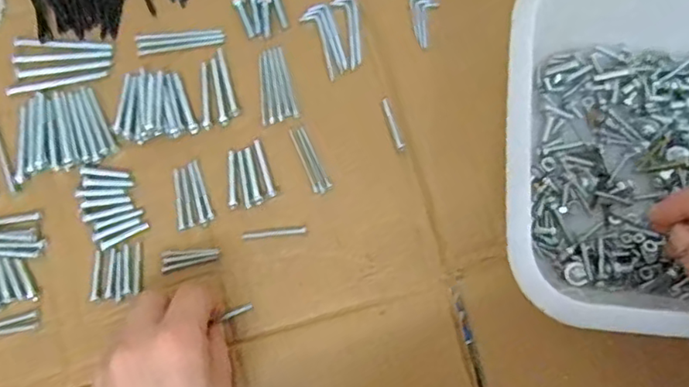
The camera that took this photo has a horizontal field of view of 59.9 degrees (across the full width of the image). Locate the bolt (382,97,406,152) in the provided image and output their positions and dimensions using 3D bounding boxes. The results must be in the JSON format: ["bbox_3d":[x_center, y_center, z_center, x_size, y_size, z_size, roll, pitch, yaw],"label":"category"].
[{"bbox_3d":[0.033,-0.047,0.403,0.006,0.005,0.039,-17,80,-2],"label":"bolt"}]

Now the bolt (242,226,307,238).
[{"bbox_3d":[-0.046,0.025,0.393,0.041,0.004,0.005,-5,80,0],"label":"bolt"}]

